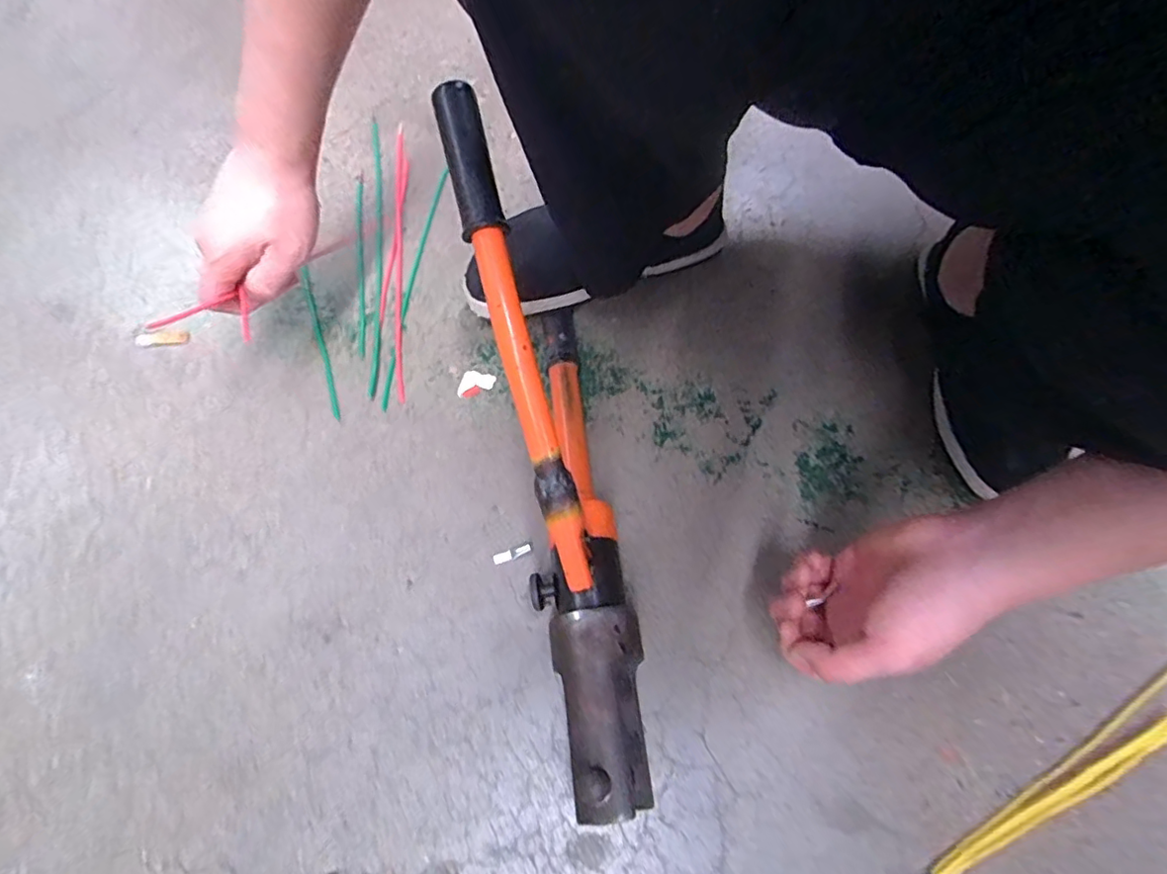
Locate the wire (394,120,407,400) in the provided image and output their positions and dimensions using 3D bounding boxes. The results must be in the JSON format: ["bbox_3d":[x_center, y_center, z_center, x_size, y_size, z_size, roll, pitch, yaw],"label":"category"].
[{"bbox_3d":[-0.186,-0.193,0.581,0.009,0.010,0.342,-6,63,-4],"label":"wire"}]

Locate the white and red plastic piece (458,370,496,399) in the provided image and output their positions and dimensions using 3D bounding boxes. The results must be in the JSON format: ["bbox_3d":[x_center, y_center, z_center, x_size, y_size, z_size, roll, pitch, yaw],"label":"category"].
[{"bbox_3d":[-0.097,-0.047,0.522,0.030,0.004,0.028,12,66,3],"label":"white and red plastic piece"}]

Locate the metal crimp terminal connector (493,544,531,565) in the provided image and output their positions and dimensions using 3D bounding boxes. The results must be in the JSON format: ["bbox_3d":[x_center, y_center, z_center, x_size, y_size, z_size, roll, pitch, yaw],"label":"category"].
[{"bbox_3d":[-0.056,0.092,0.456,0.030,0.004,0.009,-16,64,-9],"label":"metal crimp terminal connector"}]

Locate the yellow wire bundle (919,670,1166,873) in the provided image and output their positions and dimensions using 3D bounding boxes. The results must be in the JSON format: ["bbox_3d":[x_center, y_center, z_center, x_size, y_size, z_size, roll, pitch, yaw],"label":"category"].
[{"bbox_3d":[0.360,0.214,0.399,0.375,0.011,0.040,-22,68,-12],"label":"yellow wire bundle"}]

